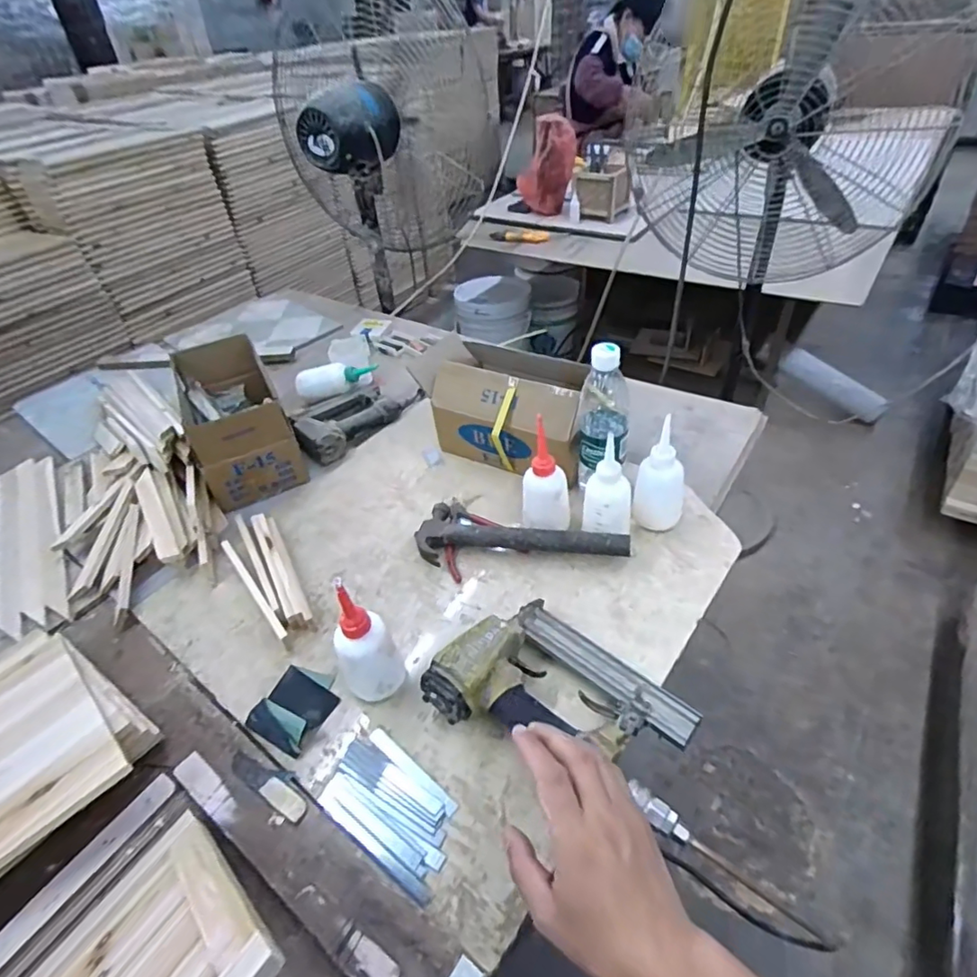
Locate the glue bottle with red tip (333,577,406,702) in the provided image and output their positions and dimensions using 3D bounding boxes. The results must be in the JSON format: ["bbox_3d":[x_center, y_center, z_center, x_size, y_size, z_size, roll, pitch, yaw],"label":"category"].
[{"bbox_3d":[-0.126,0.160,0.572,0.063,0.148,0.051,-20,43,-16],"label":"glue bottle with red tip"}]

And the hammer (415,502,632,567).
[{"bbox_3d":[0.042,0.051,0.746,0.274,0.045,0.107,0,42,7],"label":"hammer"}]

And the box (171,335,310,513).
[{"bbox_3d":[-0.411,-0.114,0.899,0.146,0.133,0.241,-25,45,-20],"label":"box"}]

